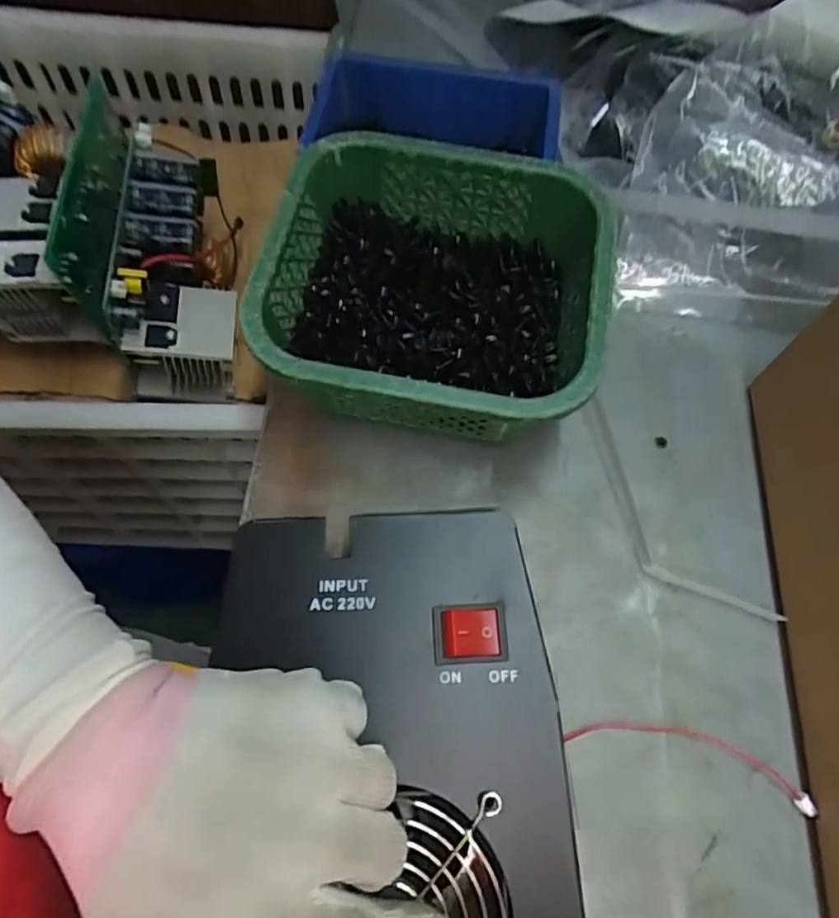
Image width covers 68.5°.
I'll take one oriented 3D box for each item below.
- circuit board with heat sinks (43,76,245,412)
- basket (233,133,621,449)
[{"bbox_3d":[-0.185,-0.140,0.444,0.099,0.098,0.170,-5,66,-4],"label":"circuit board with heat sinks"},{"bbox_3d":[0.008,-0.081,0.333,0.163,0.079,0.155,10,65,3],"label":"basket"}]

